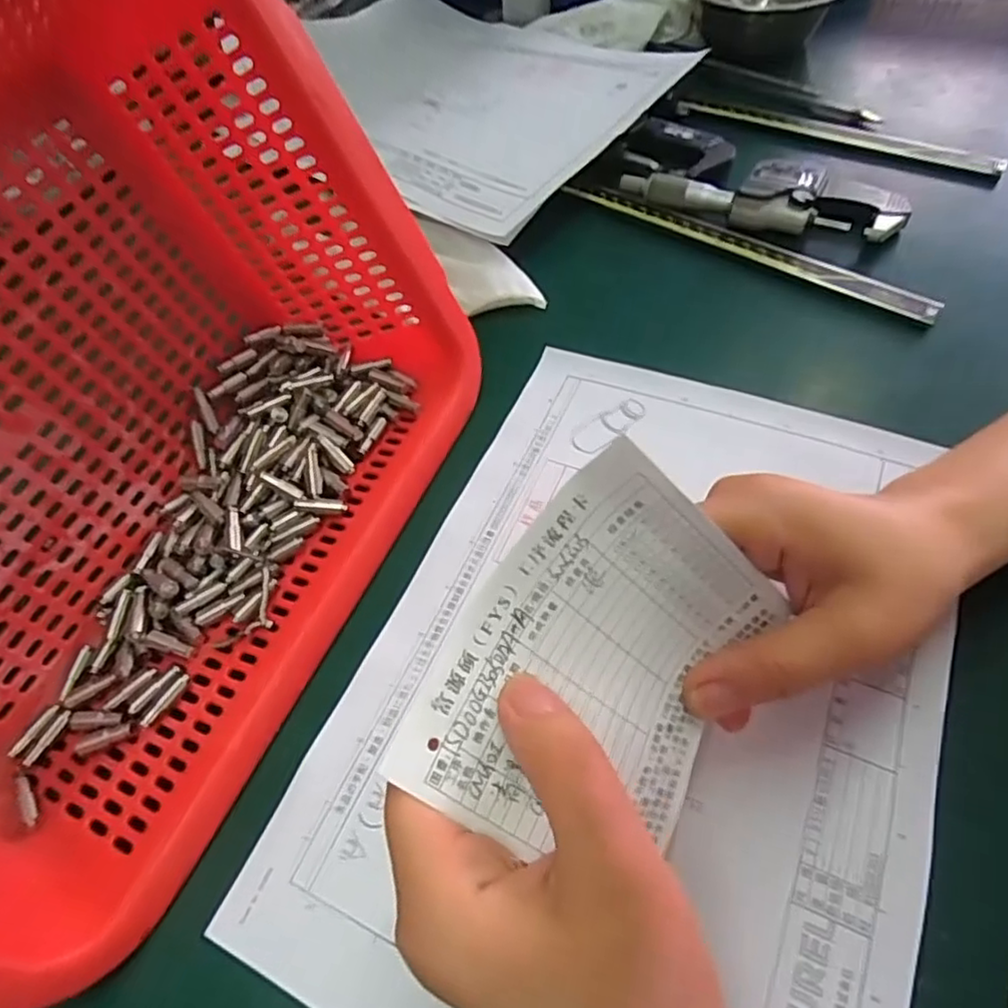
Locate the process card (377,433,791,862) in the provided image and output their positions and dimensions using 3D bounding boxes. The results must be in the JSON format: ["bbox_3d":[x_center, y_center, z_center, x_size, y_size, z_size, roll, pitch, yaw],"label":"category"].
[{"bbox_3d":[0.029,0.047,0.190,0.088,0.014,0.104,38,78,-20],"label":"process card"}]

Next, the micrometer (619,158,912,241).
[{"bbox_3d":[0.157,-0.194,0.400,0.161,0.020,0.057,20,61,18],"label":"micrometer"}]

